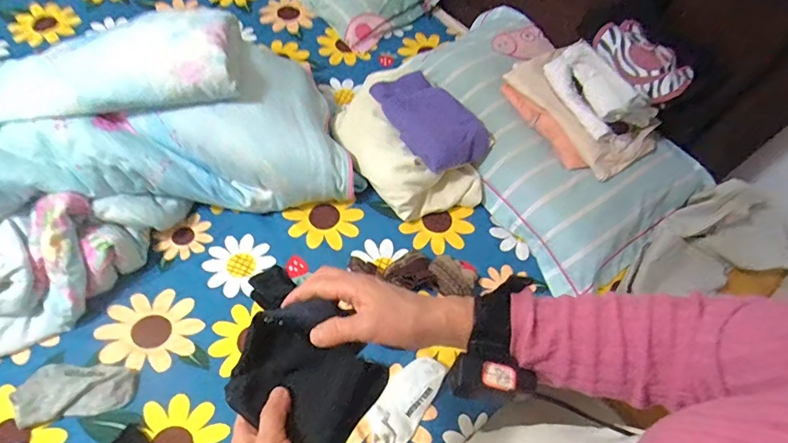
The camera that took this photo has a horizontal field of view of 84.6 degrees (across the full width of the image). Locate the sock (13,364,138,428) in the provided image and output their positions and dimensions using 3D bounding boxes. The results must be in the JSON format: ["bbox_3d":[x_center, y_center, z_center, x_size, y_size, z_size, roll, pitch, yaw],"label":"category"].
[{"bbox_3d":[-0.506,0.272,0.694,0.173,0.034,0.086,-5,60,-6],"label":"sock"}]

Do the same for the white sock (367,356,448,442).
[{"bbox_3d":[0.021,0.291,0.703,0.075,0.023,0.154,38,76,7],"label":"white sock"}]

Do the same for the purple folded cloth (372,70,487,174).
[{"bbox_3d":[0.085,-0.219,0.916,0.162,0.032,0.230,-31,83,-12],"label":"purple folded cloth"}]

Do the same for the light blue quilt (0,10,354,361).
[{"bbox_3d":[-0.560,-0.089,0.767,0.933,0.254,0.463,-19,62,-14],"label":"light blue quilt"}]

